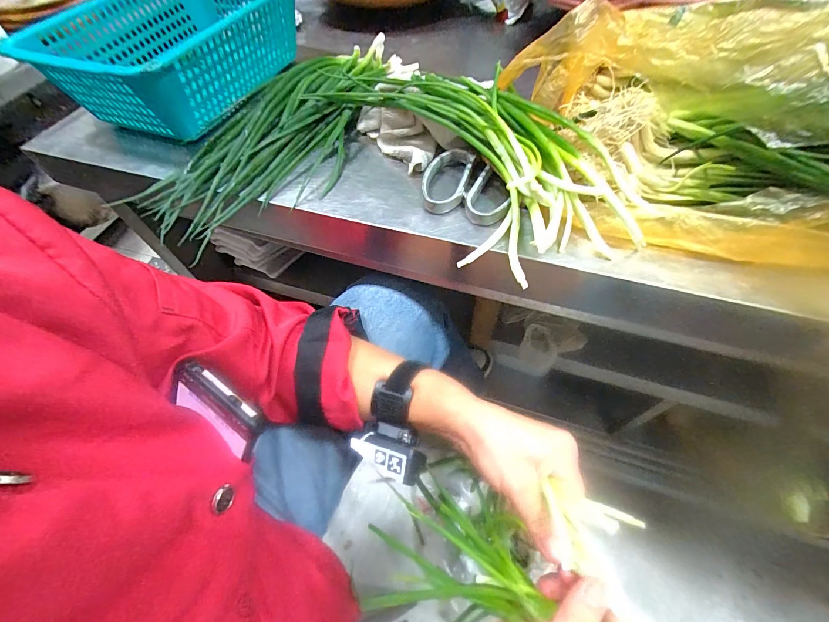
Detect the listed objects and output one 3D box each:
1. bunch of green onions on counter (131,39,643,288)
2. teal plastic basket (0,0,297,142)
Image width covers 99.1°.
[{"bbox_3d":[-0.024,-0.185,0.361,0.454,0.056,0.314,9,58,11],"label":"bunch of green onions on counter"},{"bbox_3d":[-0.288,-0.324,0.424,0.221,0.083,0.251,16,60,15],"label":"teal plastic basket"}]

